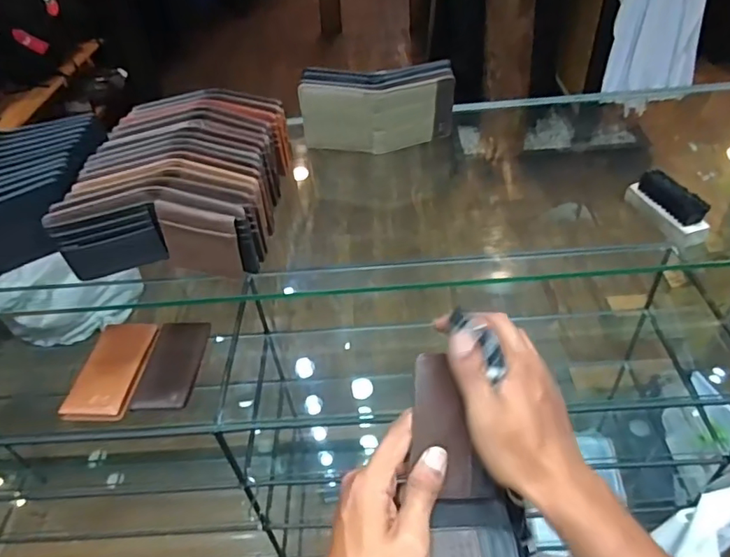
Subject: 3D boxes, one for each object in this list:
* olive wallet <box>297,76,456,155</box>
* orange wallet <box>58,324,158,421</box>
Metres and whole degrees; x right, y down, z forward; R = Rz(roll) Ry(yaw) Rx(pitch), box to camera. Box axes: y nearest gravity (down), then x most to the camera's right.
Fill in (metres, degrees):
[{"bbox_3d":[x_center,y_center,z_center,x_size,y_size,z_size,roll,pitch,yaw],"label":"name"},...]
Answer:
[{"bbox_3d":[0.017,-0.224,0.736,0.211,0.090,0.049,-2,44,4],"label":"olive wallet"},{"bbox_3d":[-0.408,0.144,0.852,0.104,0.020,0.178,-2,44,5],"label":"orange wallet"}]

